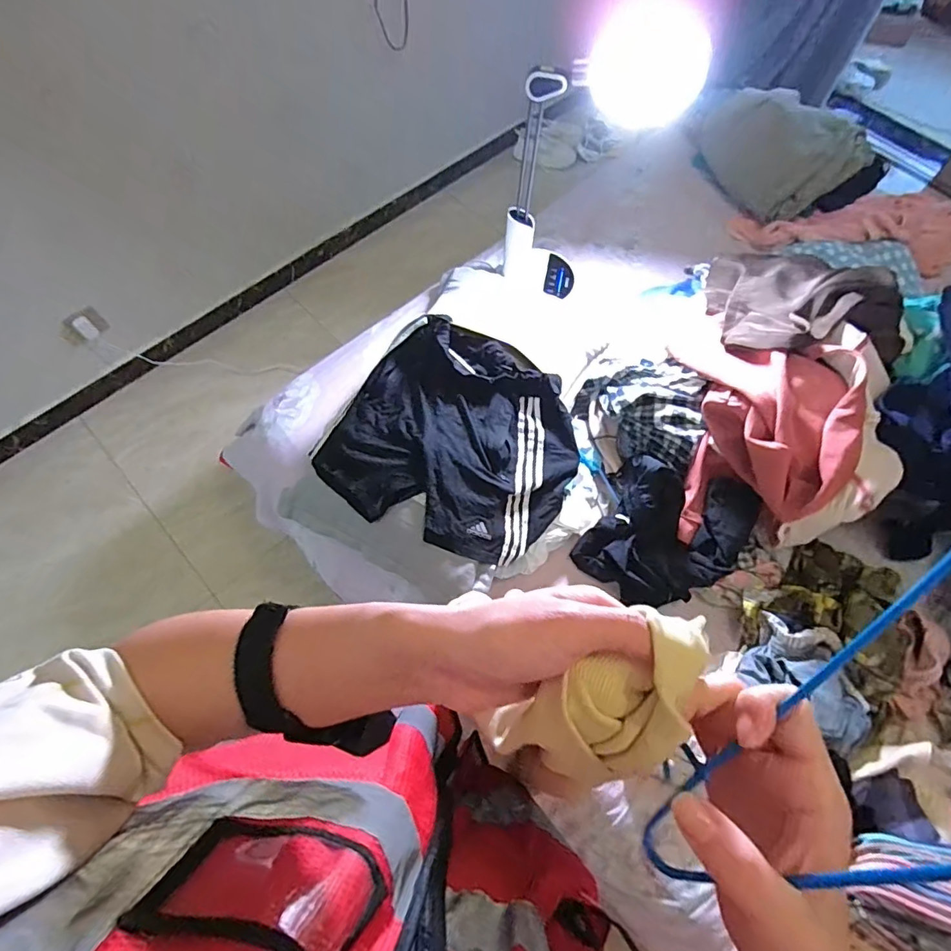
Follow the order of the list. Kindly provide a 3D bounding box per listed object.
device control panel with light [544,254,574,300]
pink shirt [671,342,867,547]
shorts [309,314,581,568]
[{"bbox_3d":[0.211,-0.495,1.269,0.068,0.010,0.140,11,67,3],"label":"device control panel with light"},{"bbox_3d":[0.507,-0.087,0.909,0.247,0.228,0.350,7,67,1],"label":"pink shirt"},{"bbox_3d":[-0.037,-0.069,0.964,0.449,0.121,0.411,31,69,11],"label":"shorts"}]

